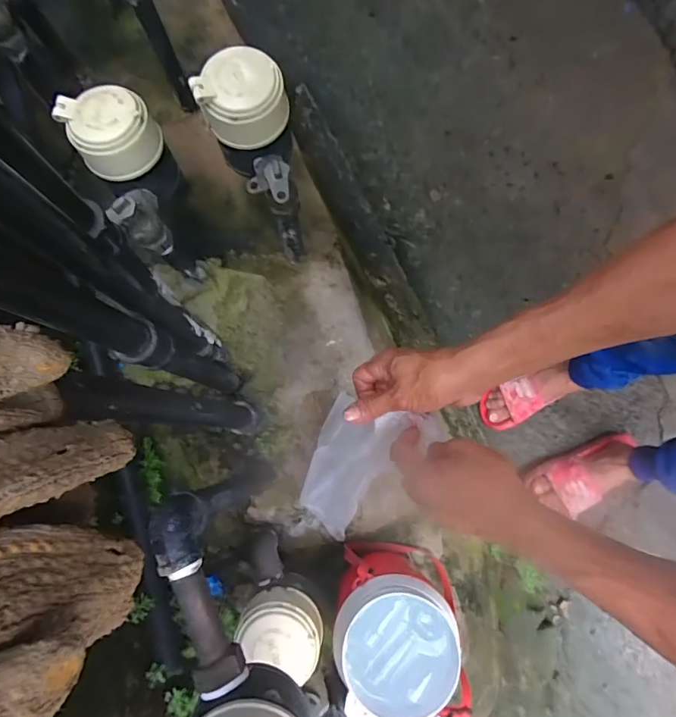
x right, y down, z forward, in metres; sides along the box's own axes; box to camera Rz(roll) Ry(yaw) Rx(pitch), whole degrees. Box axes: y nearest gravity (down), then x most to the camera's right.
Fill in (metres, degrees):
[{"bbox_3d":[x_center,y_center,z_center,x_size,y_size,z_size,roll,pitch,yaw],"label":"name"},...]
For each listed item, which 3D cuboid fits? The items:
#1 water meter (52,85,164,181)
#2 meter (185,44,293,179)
[{"bbox_3d":[-0.226,-0.228,0.475,0.081,0.057,0.073,-29,82,-7],"label":"water meter"},{"bbox_3d":[-0.093,-0.249,0.478,0.084,0.096,0.074,-18,80,-5],"label":"meter"}]

